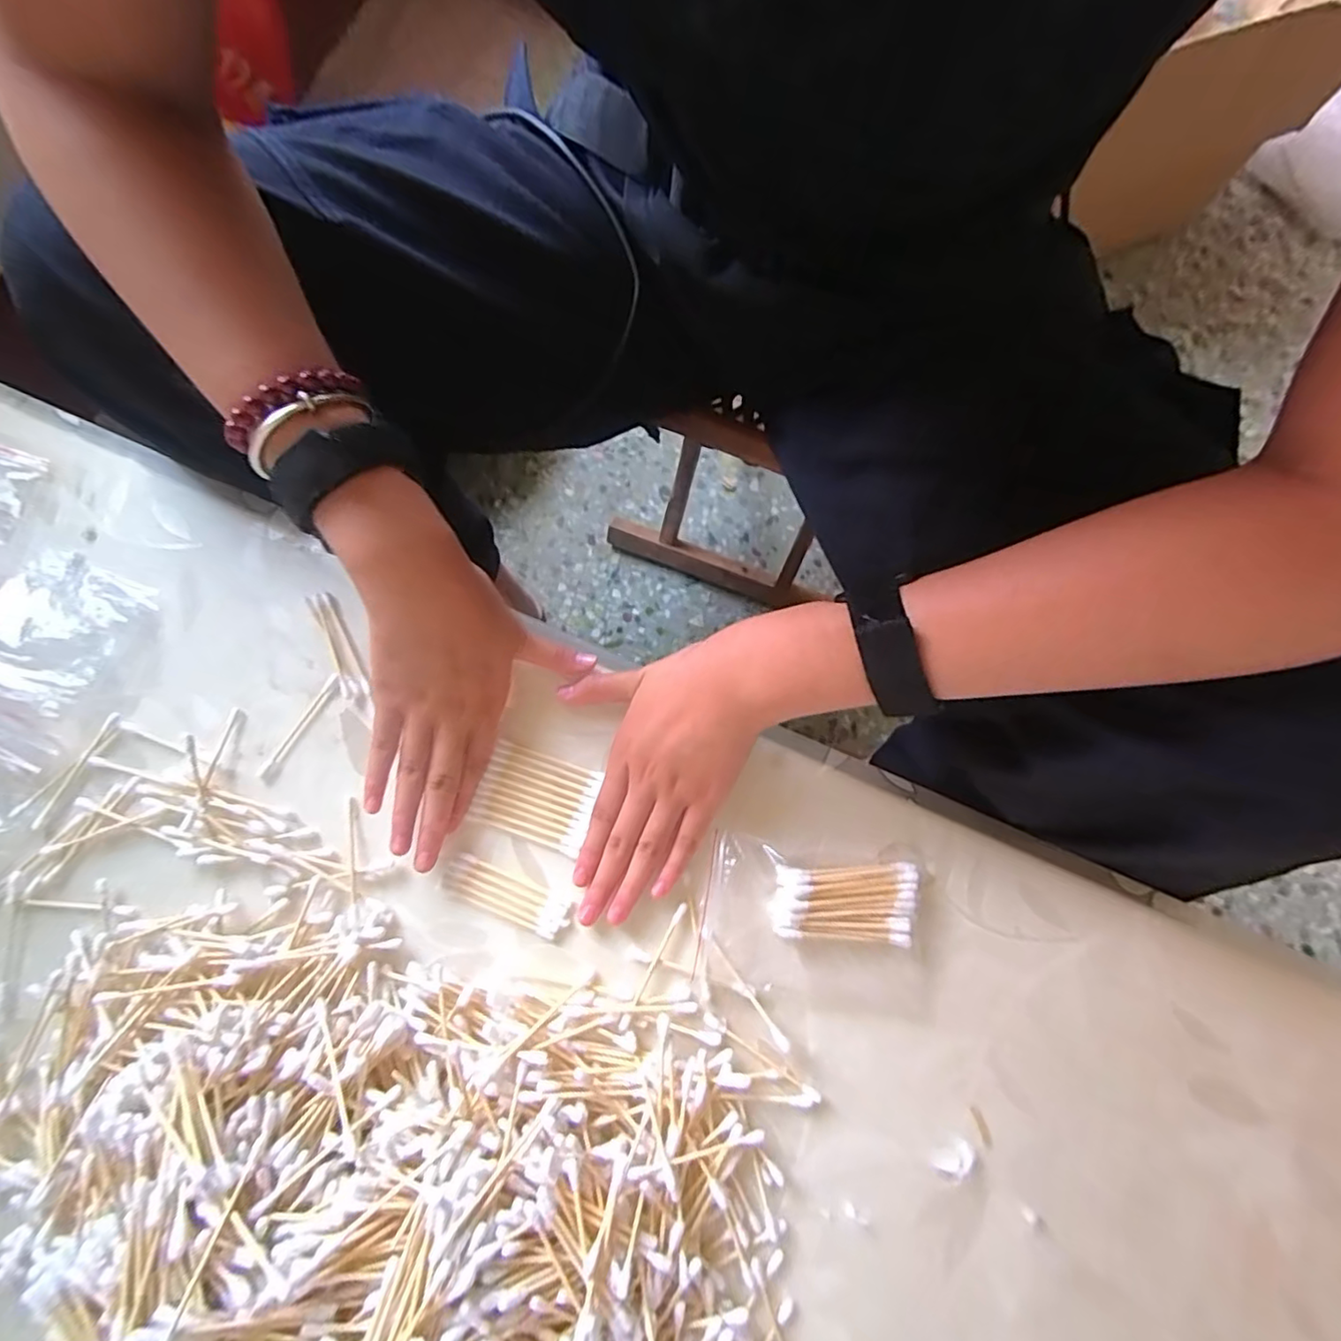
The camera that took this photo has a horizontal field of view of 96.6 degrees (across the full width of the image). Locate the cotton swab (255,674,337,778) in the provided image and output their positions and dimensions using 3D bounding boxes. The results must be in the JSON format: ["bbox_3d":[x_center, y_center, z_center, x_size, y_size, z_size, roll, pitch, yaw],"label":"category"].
[{"bbox_3d":[-0.212,0.031,0.340,0.006,0.004,0.068,33,80,5],"label":"cotton swab"}]

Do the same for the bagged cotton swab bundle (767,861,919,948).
[{"bbox_3d":[0.091,0.121,0.316,0.072,0.015,0.039,5,79,0],"label":"bagged cotton swab bundle"}]

